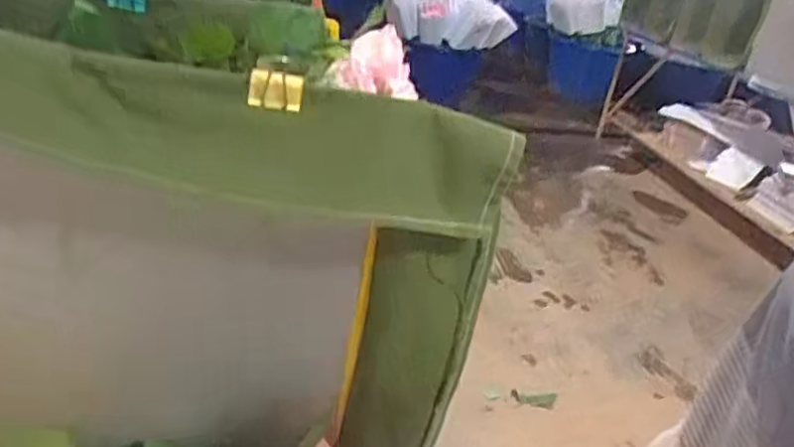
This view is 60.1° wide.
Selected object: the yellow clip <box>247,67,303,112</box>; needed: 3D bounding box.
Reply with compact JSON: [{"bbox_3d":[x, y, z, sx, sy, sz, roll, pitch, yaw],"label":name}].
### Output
[{"bbox_3d":[-0.076,-0.083,0.427,0.033,0.024,0.009,2,24,-16],"label":"yellow clip"}]

